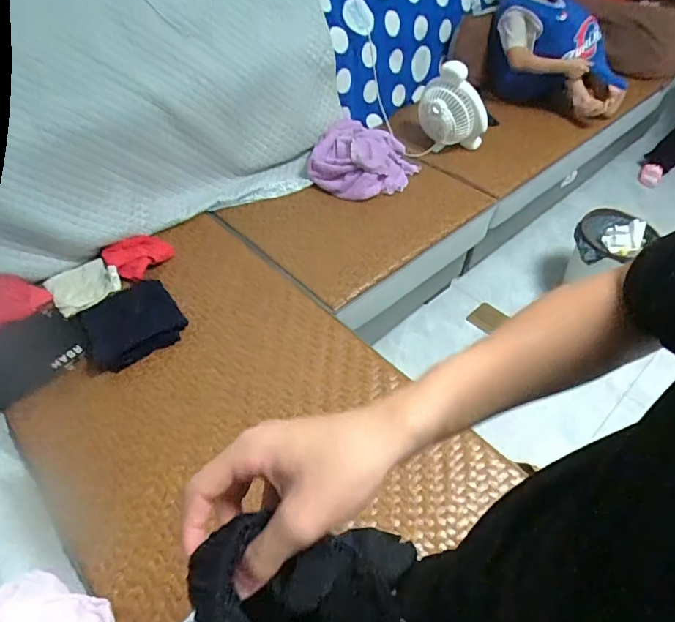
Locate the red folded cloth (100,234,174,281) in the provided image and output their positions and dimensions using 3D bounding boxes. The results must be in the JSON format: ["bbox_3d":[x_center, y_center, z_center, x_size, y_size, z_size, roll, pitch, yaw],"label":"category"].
[{"bbox_3d":[-0.524,-0.151,1.245,0.145,0.031,0.156,35,57,28],"label":"red folded cloth"}]

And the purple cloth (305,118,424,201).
[{"bbox_3d":[0.087,-0.494,1.512,0.332,0.116,0.301,11,50,8],"label":"purple cloth"}]

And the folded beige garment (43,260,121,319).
[{"bbox_3d":[-0.643,-0.067,1.189,0.157,0.026,0.144,-32,55,-26],"label":"folded beige garment"}]

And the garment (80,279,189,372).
[{"bbox_3d":[-0.482,0.023,1.097,0.206,0.033,0.205,-24,52,-21],"label":"garment"}]

